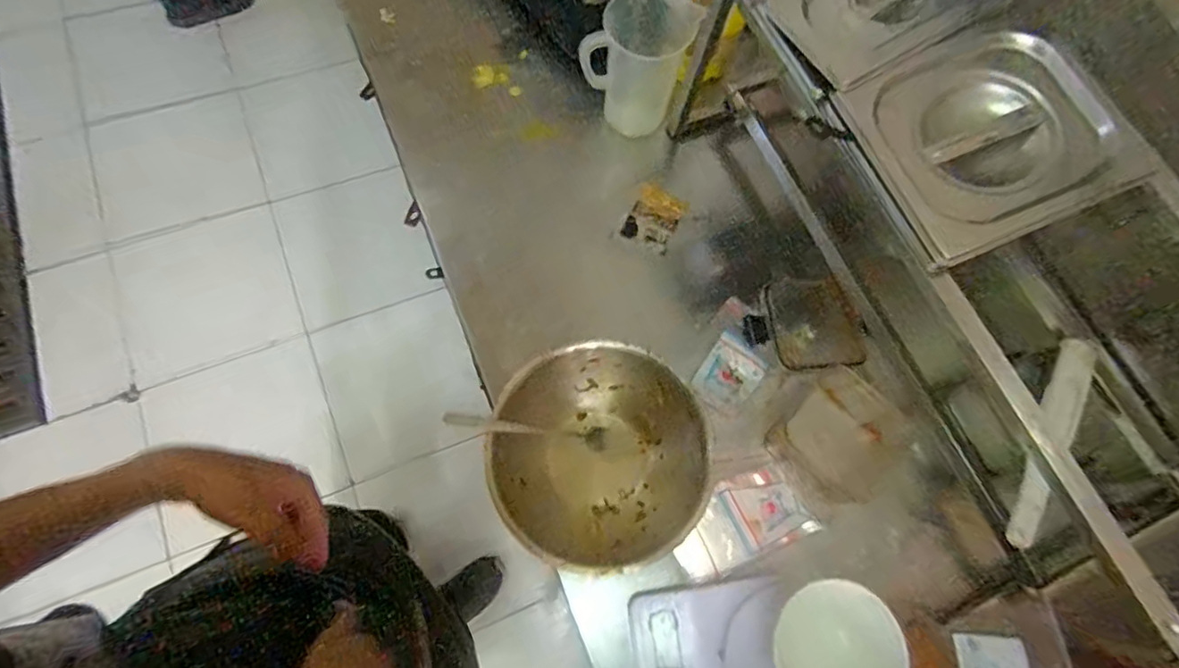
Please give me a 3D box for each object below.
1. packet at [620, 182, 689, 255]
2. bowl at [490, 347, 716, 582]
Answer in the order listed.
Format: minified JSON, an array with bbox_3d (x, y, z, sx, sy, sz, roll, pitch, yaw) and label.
[{"bbox_3d":[0.079,-0.138,0.686,0.057,0.024,0.085,26,75,6],"label":"packet"},{"bbox_3d":[0.011,0.111,0.537,0.185,0.072,0.167,35,73,8],"label":"bowl"}]

